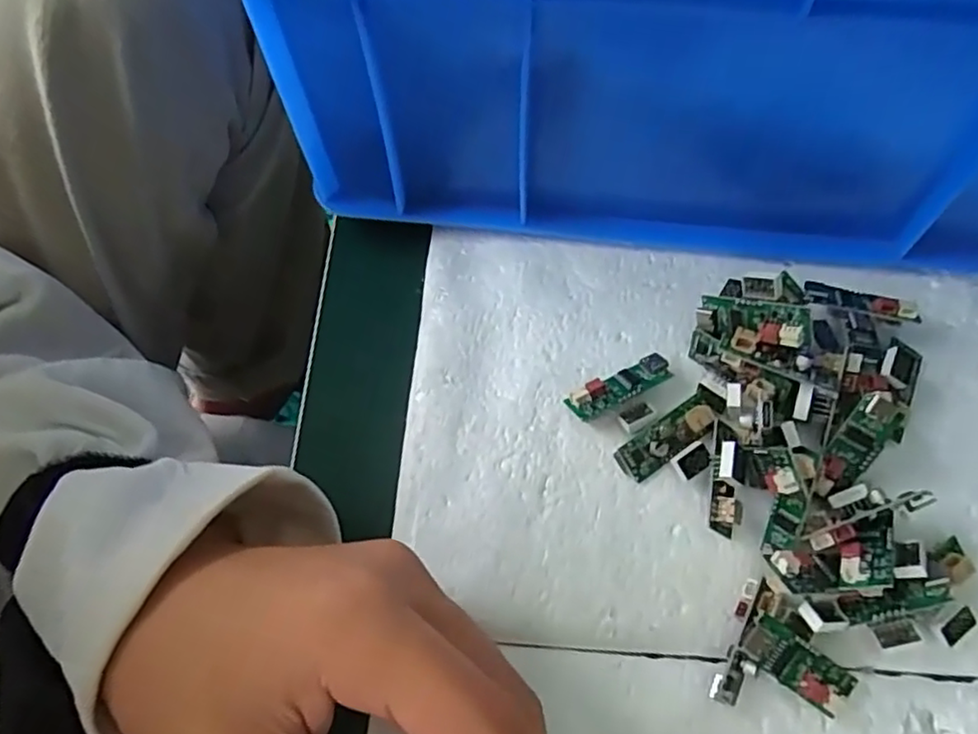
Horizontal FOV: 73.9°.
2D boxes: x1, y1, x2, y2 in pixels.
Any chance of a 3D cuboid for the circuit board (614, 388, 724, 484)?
[{"bbox_3d":[0.065,0.024,0.230,0.042,0.008,0.014,-34,70,-12],"label":"circuit board"}]

